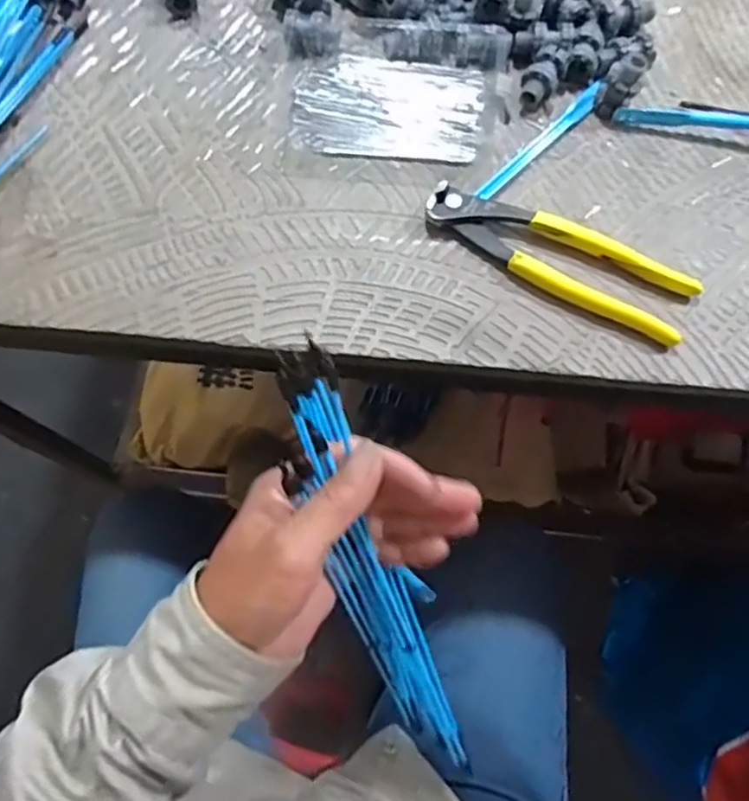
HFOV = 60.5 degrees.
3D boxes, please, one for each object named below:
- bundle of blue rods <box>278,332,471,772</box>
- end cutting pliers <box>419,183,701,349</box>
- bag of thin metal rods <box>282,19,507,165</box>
[{"bbox_3d":[0.004,0.097,0.327,0.040,0.273,0.023,-22,28,-7],"label":"bundle of blue rods"},{"bbox_3d":[0.111,-0.088,0.388,0.165,0.014,0.048,25,73,9],"label":"end cutting pliers"},{"bbox_3d":[0.018,-0.211,0.431,0.140,0.022,0.104,5,71,3],"label":"bag of thin metal rods"}]

